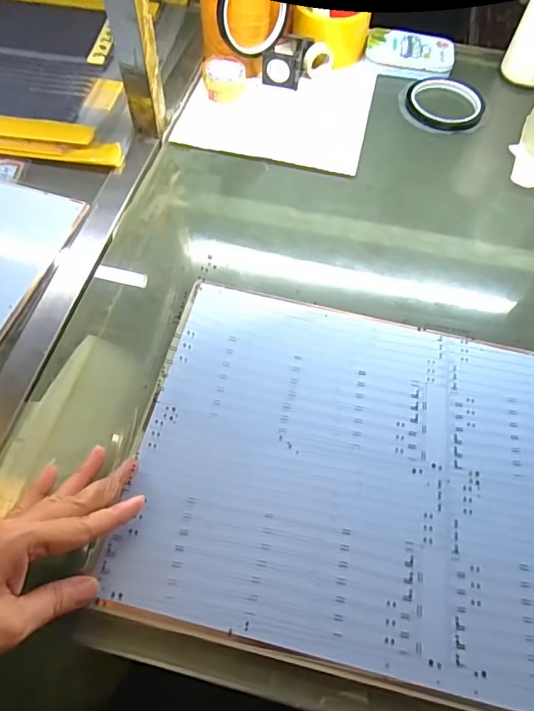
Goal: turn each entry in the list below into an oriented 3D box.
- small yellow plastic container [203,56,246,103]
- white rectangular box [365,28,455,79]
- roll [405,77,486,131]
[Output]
[{"bbox_3d":[-0.049,-0.323,0.559,0.047,0.030,0.044,-4,61,-6],"label":"small yellow plastic container"},{"bbox_3d":[0.181,-0.382,0.606,0.108,0.022,0.073,12,61,3],"label":"white rectangular box"},{"bbox_3d":[0.211,-0.302,0.571,0.092,0.015,0.092,1,61,-3],"label":"roll"}]

